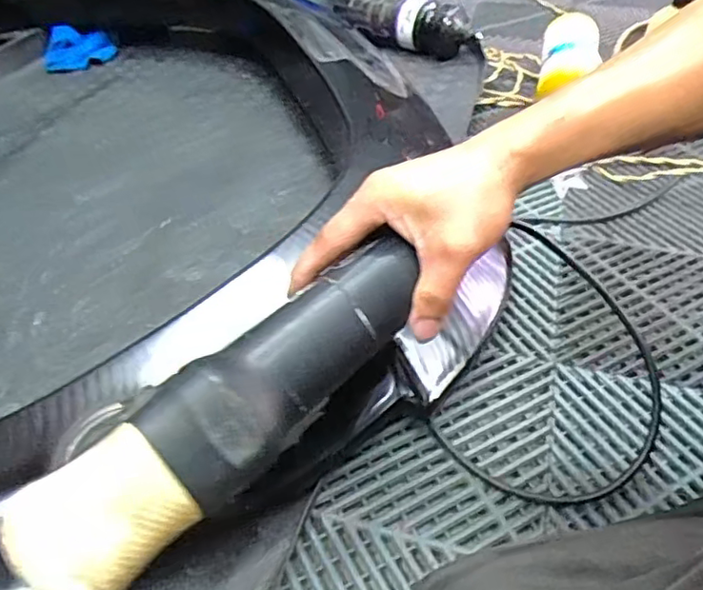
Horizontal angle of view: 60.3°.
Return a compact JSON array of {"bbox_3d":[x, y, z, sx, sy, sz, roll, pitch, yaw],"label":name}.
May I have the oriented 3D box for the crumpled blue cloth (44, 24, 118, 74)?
[{"bbox_3d":[-0.481,-0.430,1.073,0.113,0.014,0.097,2,70,-11],"label":"crumpled blue cloth"}]

